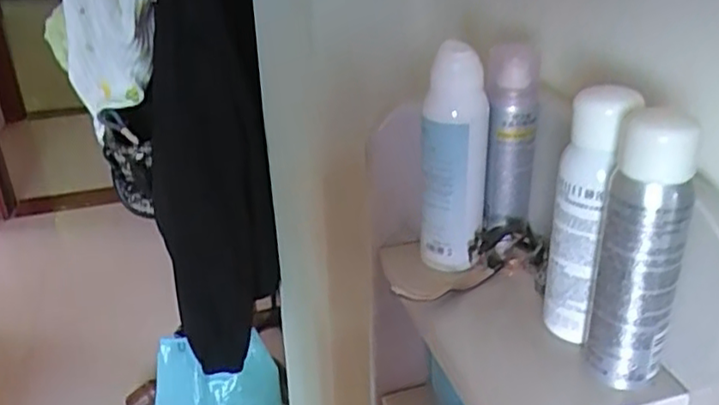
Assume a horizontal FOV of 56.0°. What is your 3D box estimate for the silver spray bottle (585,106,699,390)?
[{"bbox_3d":[0.144,0.026,0.343,0.040,0.144,0.032,12,31,24],"label":"silver spray bottle"}]

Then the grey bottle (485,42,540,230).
[{"bbox_3d":[0.106,-0.042,0.466,0.042,0.119,0.042,5,28,11],"label":"grey bottle"}]

